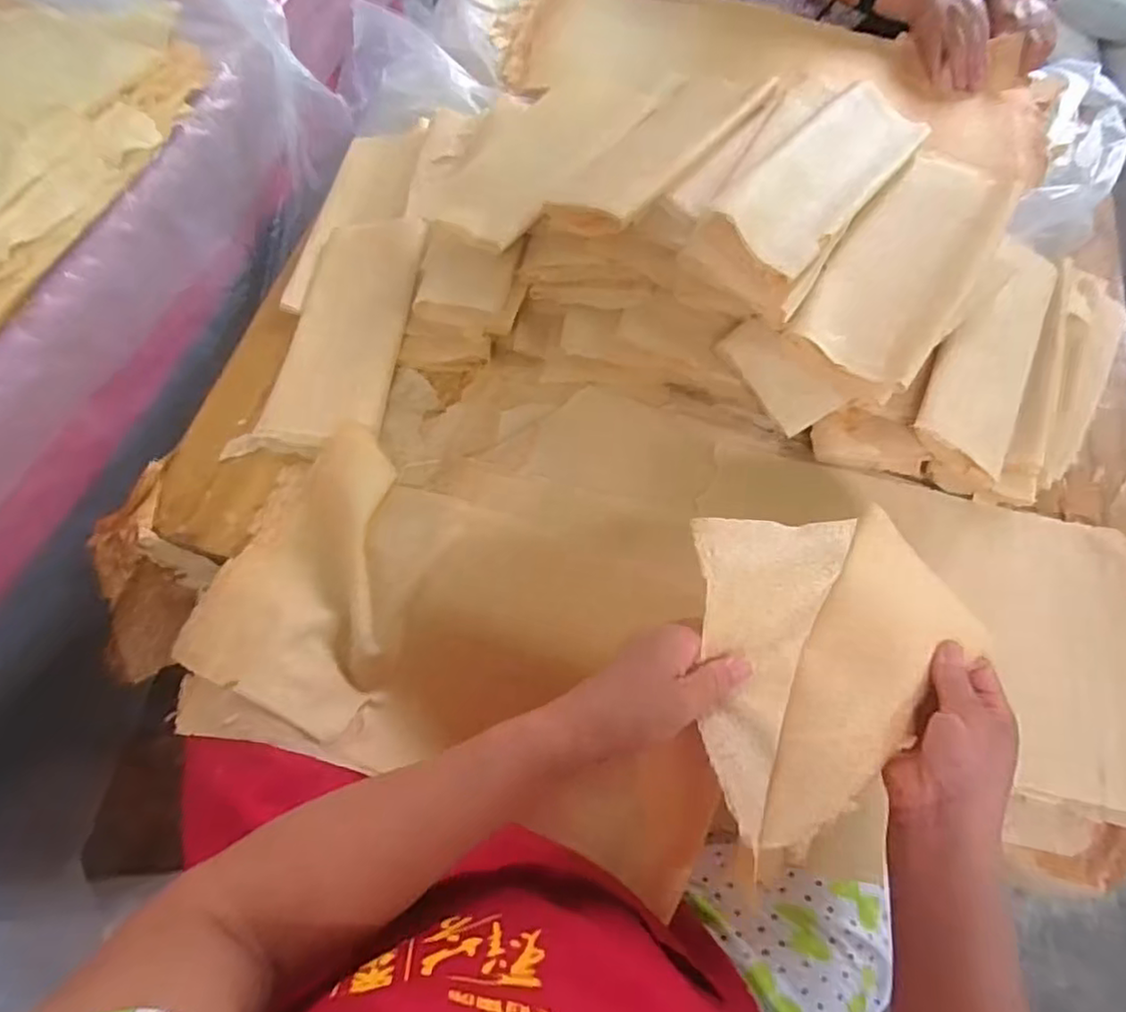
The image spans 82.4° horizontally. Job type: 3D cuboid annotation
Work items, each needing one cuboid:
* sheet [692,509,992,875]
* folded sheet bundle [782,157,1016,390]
[{"bbox_3d":[0.189,0.096,0.428,0.209,0.042,0.199,-6,67,-6],"label":"sheet"},{"bbox_3d":[0.331,-0.236,0.609,0.124,0.048,0.257,32,68,10],"label":"folded sheet bundle"}]

